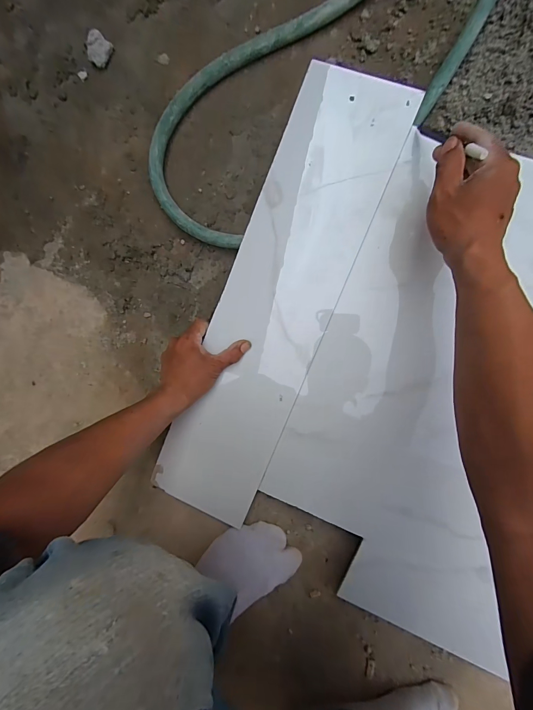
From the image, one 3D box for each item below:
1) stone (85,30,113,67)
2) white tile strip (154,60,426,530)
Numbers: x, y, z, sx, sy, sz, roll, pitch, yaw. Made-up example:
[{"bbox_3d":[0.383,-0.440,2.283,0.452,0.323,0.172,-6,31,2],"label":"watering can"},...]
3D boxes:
[{"bbox_3d":[-0.243,-0.440,0.467,0.036,0.016,0.040,-41,87,6],"label":"stone"},{"bbox_3d":[0.006,-0.055,0.426,0.144,0.008,0.586,22,99,7],"label":"white tile strip"}]

